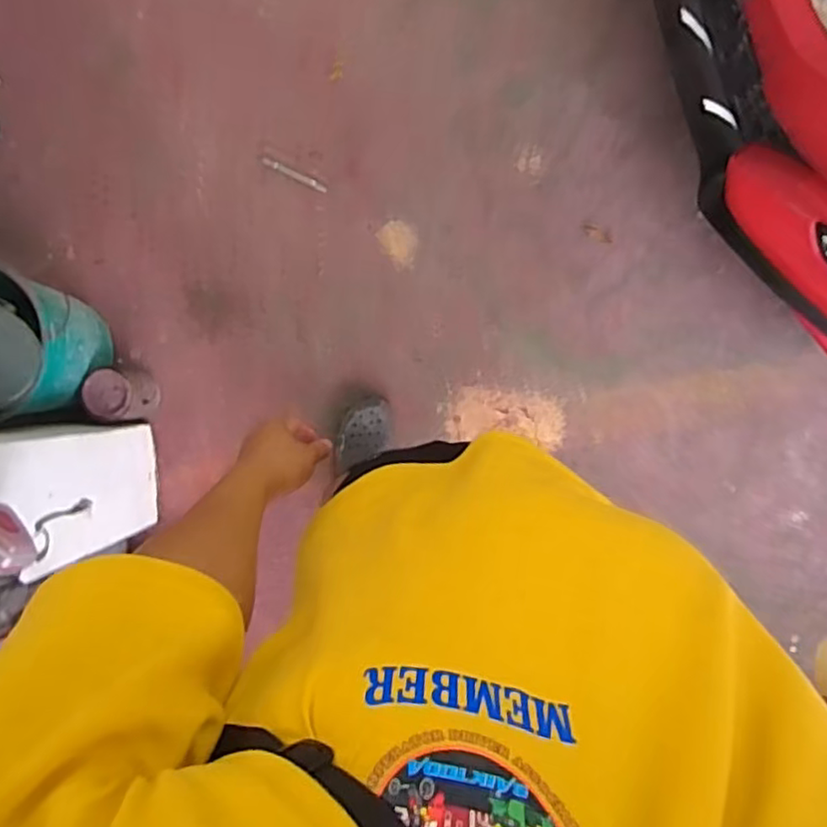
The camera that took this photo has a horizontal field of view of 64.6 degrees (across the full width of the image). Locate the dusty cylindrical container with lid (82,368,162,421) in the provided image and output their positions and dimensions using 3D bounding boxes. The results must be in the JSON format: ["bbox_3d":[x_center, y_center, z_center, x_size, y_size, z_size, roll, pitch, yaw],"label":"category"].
[{"bbox_3d":[-0.601,-0.036,1.356,0.094,0.138,0.102,0,92,3],"label":"dusty cylindrical container with lid"}]

